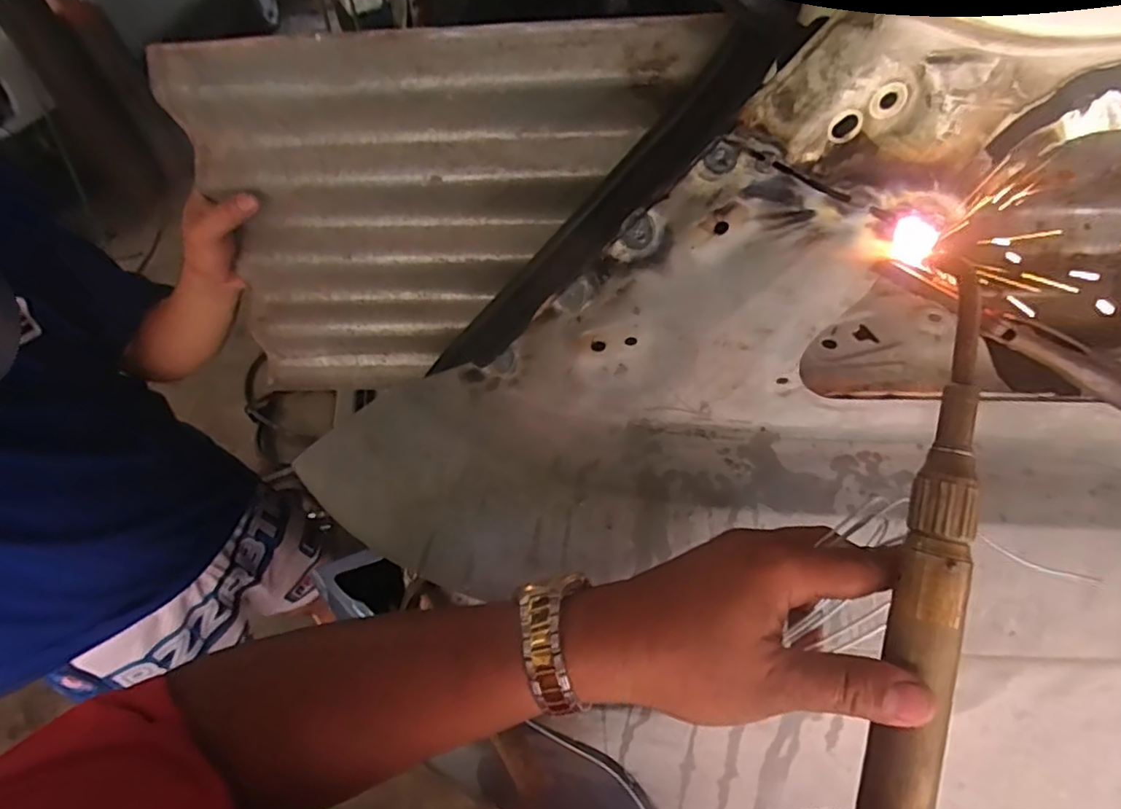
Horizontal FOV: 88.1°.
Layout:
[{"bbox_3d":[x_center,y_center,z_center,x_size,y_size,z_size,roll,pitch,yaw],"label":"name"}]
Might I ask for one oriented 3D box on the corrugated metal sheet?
[{"bbox_3d":[-0.106,-0.156,0.532,0.422,0.312,0.041,1,40,6],"label":"corrugated metal sheet"}]

